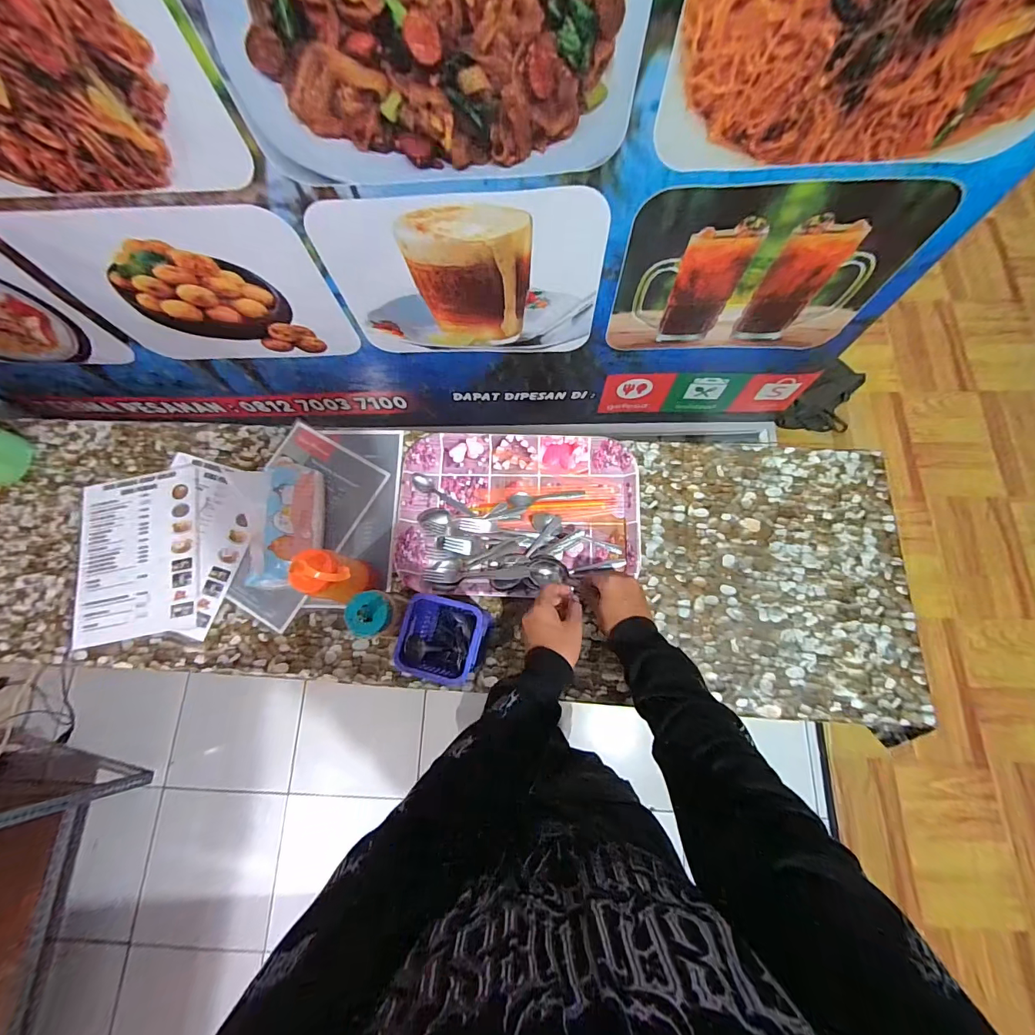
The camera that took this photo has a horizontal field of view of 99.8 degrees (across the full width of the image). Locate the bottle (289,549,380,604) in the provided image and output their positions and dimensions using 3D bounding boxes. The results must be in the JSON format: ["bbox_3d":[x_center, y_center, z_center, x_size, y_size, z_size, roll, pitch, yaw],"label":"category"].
[{"bbox_3d":[-0.251,0.096,0.645,0.064,0.195,0.066,0,73,1],"label":"bottle"}]

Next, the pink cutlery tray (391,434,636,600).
[{"bbox_3d":[0.000,-0.009,0.759,0.408,0.032,0.281,2,73,2],"label":"pink cutlery tray"}]

